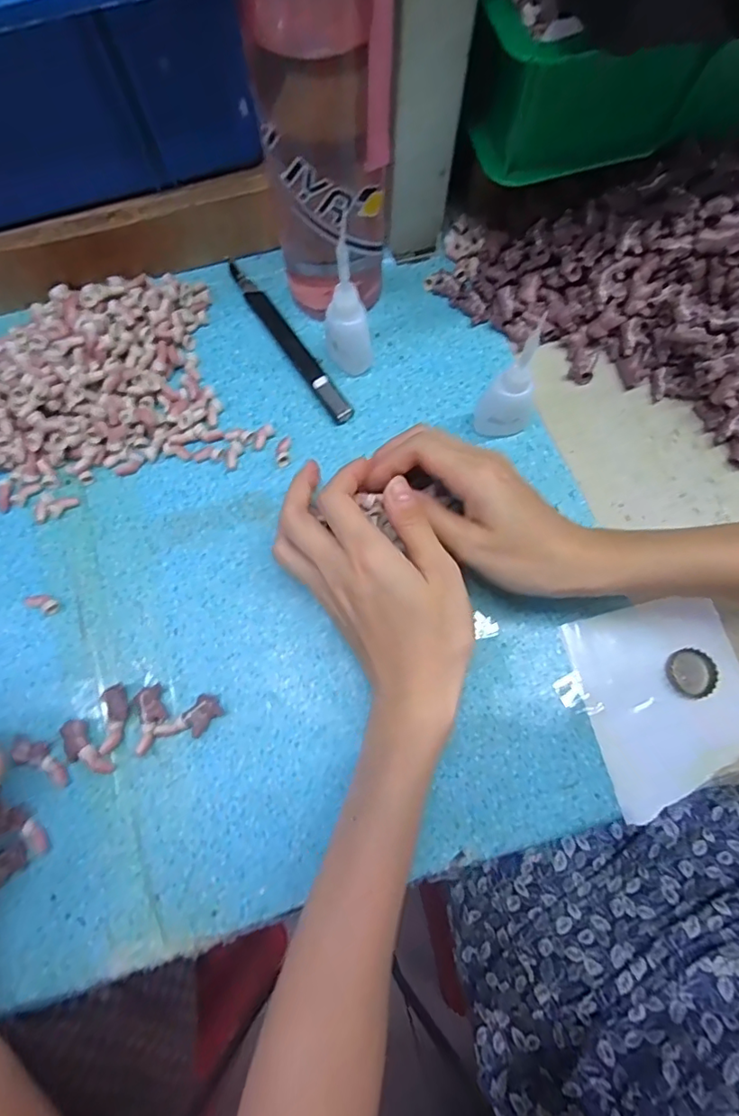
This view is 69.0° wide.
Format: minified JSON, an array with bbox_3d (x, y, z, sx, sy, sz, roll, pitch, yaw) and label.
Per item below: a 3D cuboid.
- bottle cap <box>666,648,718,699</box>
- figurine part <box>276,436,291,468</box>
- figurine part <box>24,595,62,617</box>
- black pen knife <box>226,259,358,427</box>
[{"bbox_3d":[0.191,0.068,0.320,0.028,0.006,0.028,0,76,-1],"label":"bottle cap"},{"bbox_3d":[-0.058,-0.072,0.362,0.010,0.007,0.020,2,76,0],"label":"figurine part"},{"bbox_3d":[-0.203,0.028,0.334,0.021,0.005,0.011,24,77,5],"label":"figurine part"},{"bbox_3d":[-0.058,-0.159,0.385,0.017,0.010,0.154,-33,79,-8],"label":"black pen knife"}]

